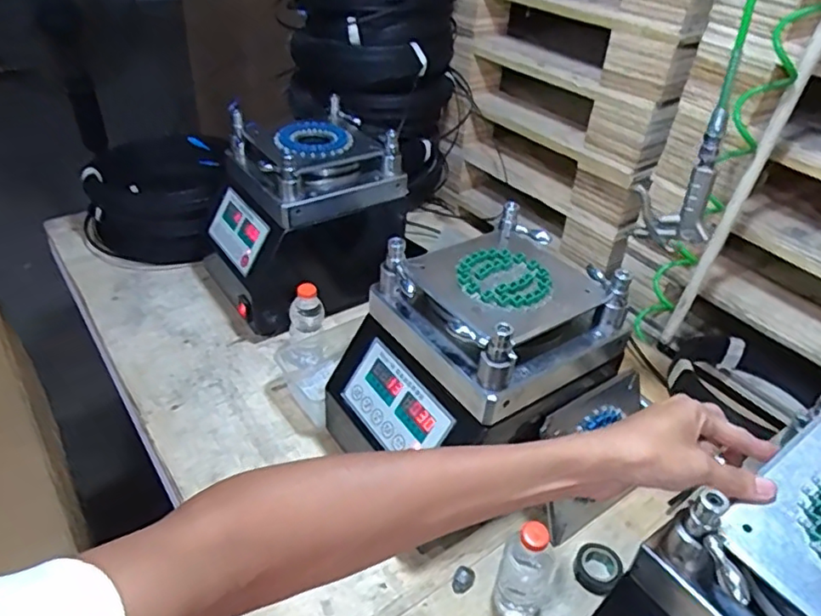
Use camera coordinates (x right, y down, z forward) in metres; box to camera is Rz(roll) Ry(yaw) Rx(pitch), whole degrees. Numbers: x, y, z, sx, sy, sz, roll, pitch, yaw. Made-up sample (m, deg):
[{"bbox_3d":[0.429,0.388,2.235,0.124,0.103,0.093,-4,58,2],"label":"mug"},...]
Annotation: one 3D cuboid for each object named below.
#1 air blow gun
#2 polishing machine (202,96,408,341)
[{"bbox_3d":[0.318,-0.146,0.703,0.091,0.165,0.020,24,43,25],"label":"air blow gun"},{"bbox_3d":[-0.181,-0.158,1.015,0.296,0.277,0.278,-19,43,-25],"label":"polishing machine"}]

